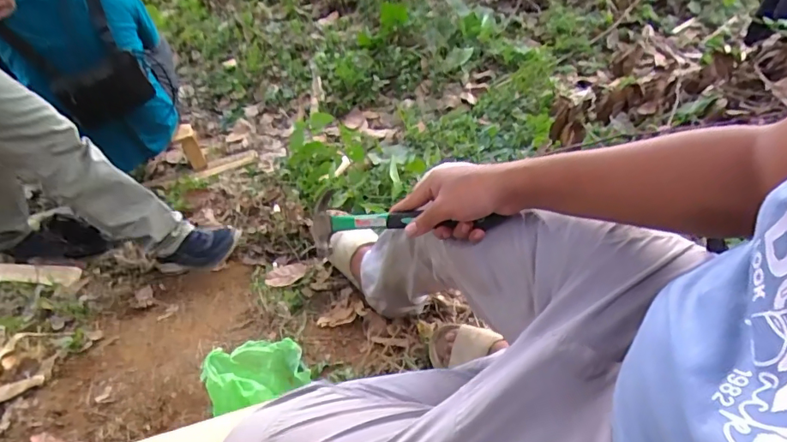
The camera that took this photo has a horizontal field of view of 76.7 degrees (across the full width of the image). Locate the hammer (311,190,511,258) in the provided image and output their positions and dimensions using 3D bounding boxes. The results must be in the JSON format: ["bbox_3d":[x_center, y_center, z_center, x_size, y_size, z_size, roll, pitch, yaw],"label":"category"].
[{"bbox_3d":[0.004,0.005,0.641,0.272,0.070,0.045,-2,42,30],"label":"hammer"}]

